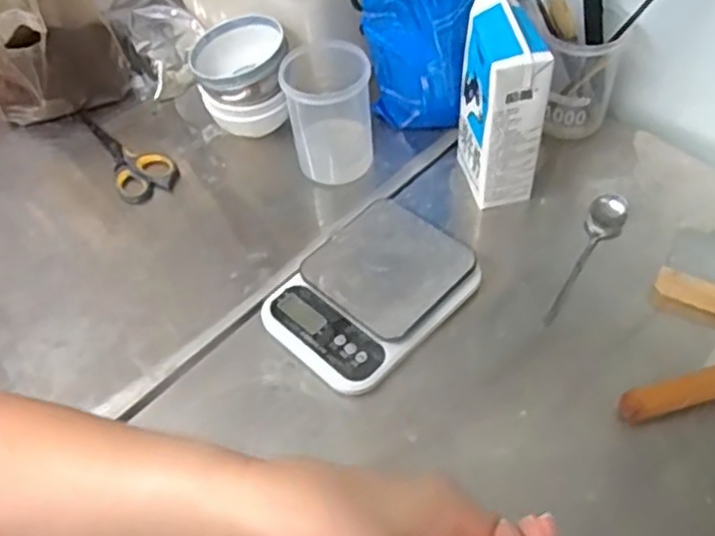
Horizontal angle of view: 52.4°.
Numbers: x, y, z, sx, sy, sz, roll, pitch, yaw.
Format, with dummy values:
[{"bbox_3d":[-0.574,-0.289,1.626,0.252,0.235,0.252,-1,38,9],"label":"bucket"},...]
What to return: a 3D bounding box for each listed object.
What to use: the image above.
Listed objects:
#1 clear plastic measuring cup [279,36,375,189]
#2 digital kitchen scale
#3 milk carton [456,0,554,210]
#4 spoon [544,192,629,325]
[{"bbox_3d":[-0.032,-0.180,0.835,0.094,0.135,0.110,-7,53,0],"label":"clear plastic measuring cup"},{"bbox_3d":[0.012,0.026,0.742,0.196,0.038,0.147,-39,60,-22],"label":"digital kitchen scale"},{"bbox_3d":[0.152,-0.169,0.778,0.071,0.207,0.101,-7,53,0],"label":"milk carton"},{"bbox_3d":[0.237,-0.009,0.768,0.037,0.024,0.168,28,73,23],"label":"spoon"}]

